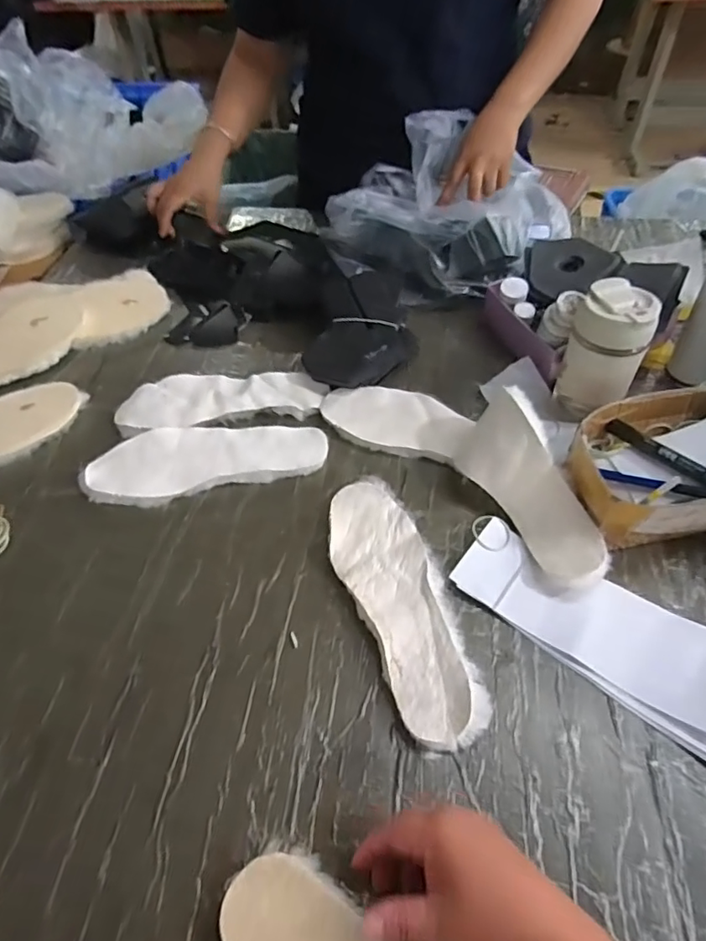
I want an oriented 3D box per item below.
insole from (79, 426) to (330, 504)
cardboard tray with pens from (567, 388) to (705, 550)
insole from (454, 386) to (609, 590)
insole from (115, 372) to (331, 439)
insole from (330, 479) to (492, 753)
[{"bbox_3d":[-0.172,-0.015,0.658,0.274,0.025,0.088,-10,51,-7],"label":"insole"},{"bbox_3d":[0.317,-0.003,0.581,0.180,0.104,0.152,-8,51,-4],"label":"cardboard tray with pens"},{"bbox_3d":[0.180,0.022,0.573,0.033,0.096,0.208,0,57,-50],"label":"insole"},{"bbox_3d":[-0.168,-0.093,0.717,0.260,0.021,0.094,-7,50,-5],"label":"insole"},{"bbox_3d":[0.043,0.122,0.535,0.086,0.028,0.274,-15,51,-11],"label":"insole"}]

